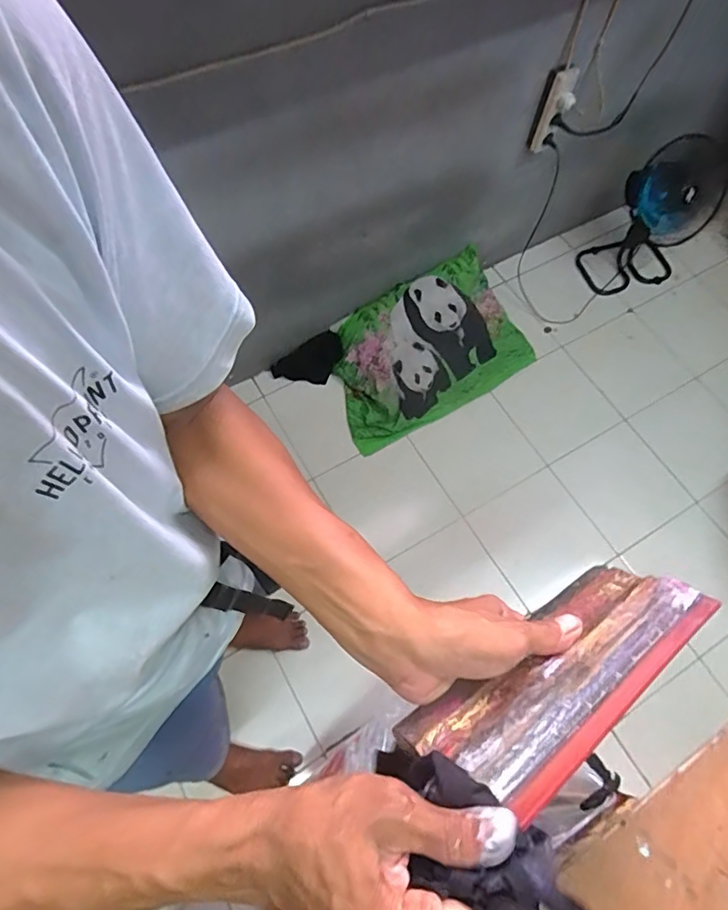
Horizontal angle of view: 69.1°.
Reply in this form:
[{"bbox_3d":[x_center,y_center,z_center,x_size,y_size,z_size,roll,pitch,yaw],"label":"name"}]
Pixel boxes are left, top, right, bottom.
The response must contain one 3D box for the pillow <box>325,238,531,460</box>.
[{"bbox_3d":[0.168,-0.297,1.540,0.554,0.214,0.369,-29,69,-13],"label":"pillow"}]

